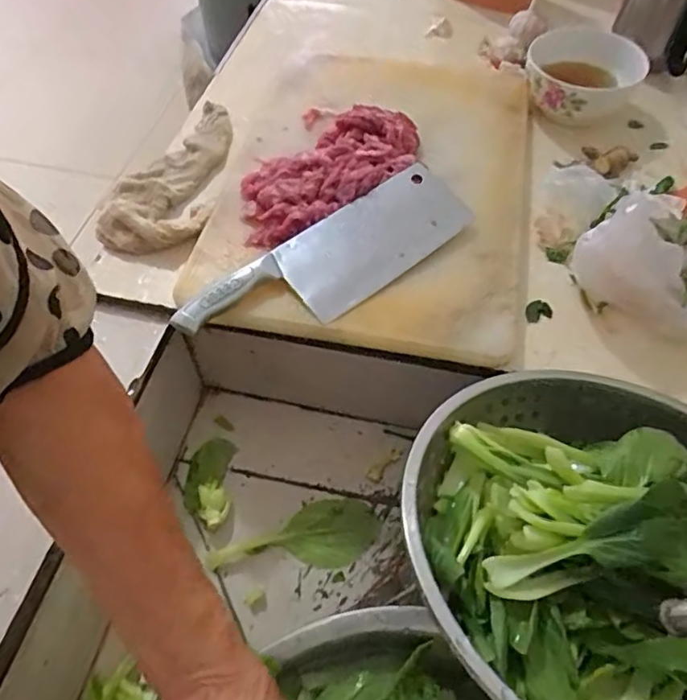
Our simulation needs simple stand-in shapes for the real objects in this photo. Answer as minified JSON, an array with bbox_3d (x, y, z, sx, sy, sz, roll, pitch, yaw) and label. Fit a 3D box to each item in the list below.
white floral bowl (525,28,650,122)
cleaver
[{"bbox_3d":[0.291,-0.331,0.709,0.131,0.069,0.133,11,56,7],"label":"white floral bowl"},{"bbox_3d":[-0.007,-0.083,0.528,0.285,0.018,0.088,-34,62,-21],"label":"cleaver"}]

